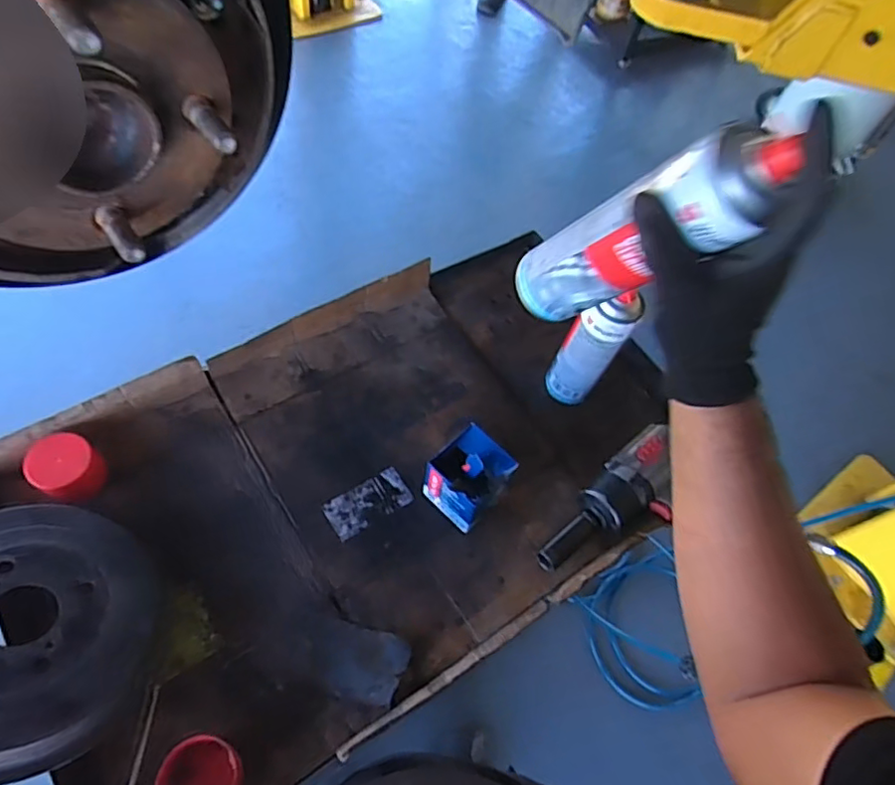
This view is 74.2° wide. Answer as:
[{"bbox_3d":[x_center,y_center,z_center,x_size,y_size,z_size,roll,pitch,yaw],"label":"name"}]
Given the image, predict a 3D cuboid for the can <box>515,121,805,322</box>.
[{"bbox_3d":[0.123,-0.103,0.401,0.056,0.219,0.058,47,61,-11],"label":"can"}]

